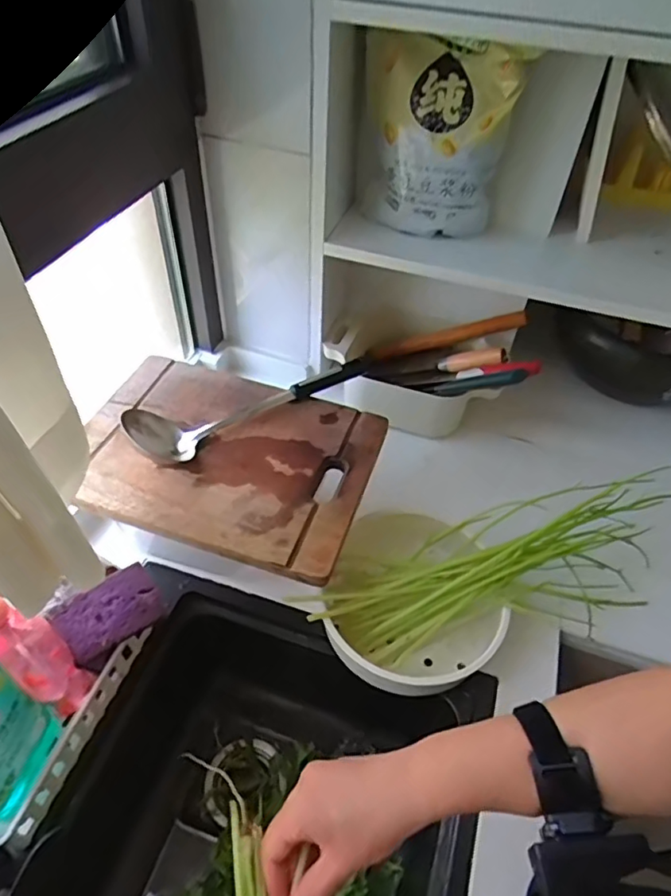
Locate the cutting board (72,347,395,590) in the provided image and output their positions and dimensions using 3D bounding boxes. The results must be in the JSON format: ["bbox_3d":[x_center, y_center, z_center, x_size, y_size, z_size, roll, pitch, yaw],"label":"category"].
[{"bbox_3d":[-0.135,0.005,0.696,0.351,0.015,0.254,16,49,11],"label":"cutting board"}]

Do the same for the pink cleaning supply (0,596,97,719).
[{"bbox_3d":[-0.291,0.185,0.532,0.060,0.222,0.054,31,53,22],"label":"pink cleaning supply"}]

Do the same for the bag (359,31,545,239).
[{"bbox_3d":[0.126,-0.387,0.717,0.181,0.226,0.069,24,51,17],"label":"bag"}]

